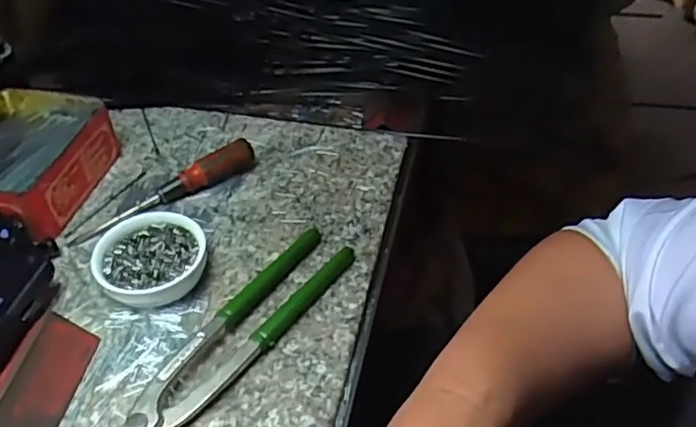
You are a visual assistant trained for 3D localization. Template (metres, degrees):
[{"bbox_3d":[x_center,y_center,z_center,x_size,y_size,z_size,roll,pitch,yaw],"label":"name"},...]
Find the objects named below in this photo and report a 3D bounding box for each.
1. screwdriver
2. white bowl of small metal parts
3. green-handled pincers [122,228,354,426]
[{"bbox_3d":[-0.139,-0.021,0.480,0.145,0.027,0.018,-24,48,-22],"label":"screwdriver"},{"bbox_3d":[-0.131,0.033,0.421,0.070,0.027,0.067,-1,44,1],"label":"white bowl of small metal parts"},{"bbox_3d":[-0.071,0.075,0.387,0.044,0.015,0.196,26,50,26],"label":"green-handled pincers"}]

